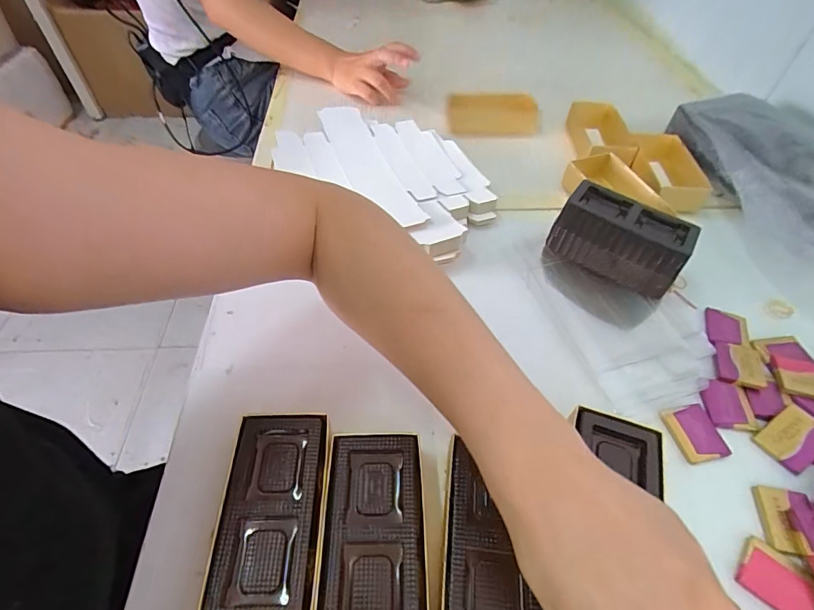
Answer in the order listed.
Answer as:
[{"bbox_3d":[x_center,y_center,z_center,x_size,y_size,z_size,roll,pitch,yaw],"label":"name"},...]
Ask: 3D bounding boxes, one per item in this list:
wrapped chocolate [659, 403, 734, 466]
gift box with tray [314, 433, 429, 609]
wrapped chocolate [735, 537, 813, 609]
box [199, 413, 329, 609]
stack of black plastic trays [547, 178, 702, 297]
[{"bbox_3d":[0.207,0.092,0.308,0.035,0.005,0.038,-10,52,-9],"label":"wrapped chocolate"},{"bbox_3d":[-0.019,0.135,0.246,0.058,0.028,0.112,0,51,-1],"label":"gift box with tray"},{"bbox_3d":[0.218,0.161,0.252,0.039,0.004,0.034,33,58,23],"label":"wrapped chocolate"},{"bbox_3d":[-0.078,0.124,0.254,0.057,0.030,0.112,-1,51,-1],"label":"box"},{"bbox_3d":[0.192,-0.061,0.390,0.110,0.053,0.056,29,56,21],"label":"stack of black plastic trays"}]

